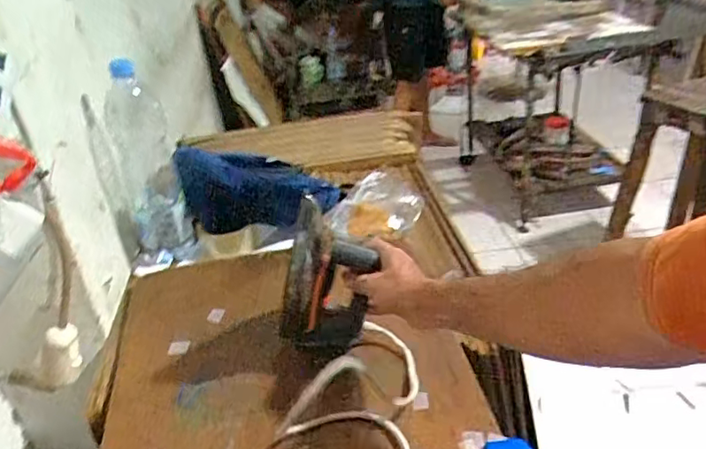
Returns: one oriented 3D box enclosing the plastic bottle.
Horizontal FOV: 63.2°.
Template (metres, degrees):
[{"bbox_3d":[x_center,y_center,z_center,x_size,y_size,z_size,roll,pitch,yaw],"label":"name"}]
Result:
[{"bbox_3d":[-0.332,-0.099,0.924,0.080,0.318,0.079,-22,35,-25],"label":"plastic bottle"}]

